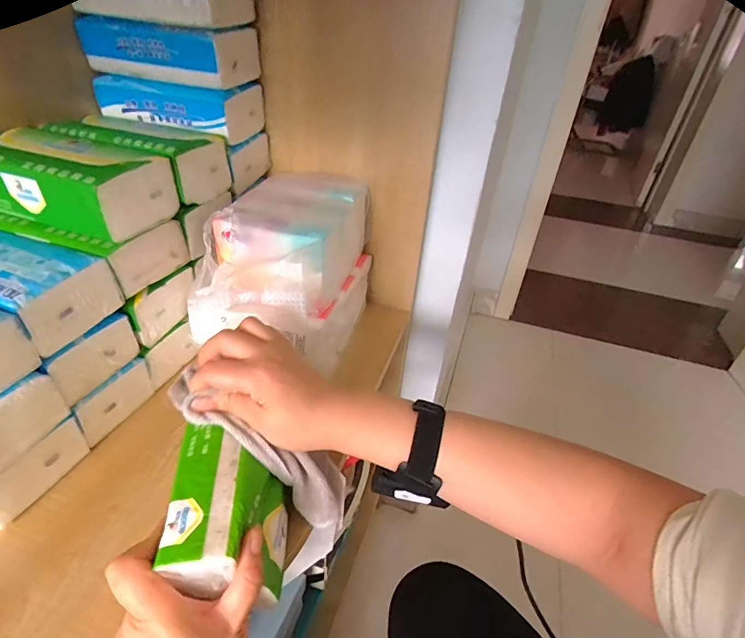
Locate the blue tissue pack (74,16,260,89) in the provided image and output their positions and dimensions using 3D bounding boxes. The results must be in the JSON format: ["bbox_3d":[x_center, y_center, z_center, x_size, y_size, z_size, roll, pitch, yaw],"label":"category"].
[{"bbox_3d":[-0.226,-0.307,0.483,0.165,0.053,0.092,16,36,14],"label":"blue tissue pack"}]

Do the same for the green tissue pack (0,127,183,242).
[{"bbox_3d":[-0.288,-0.131,0.399,0.165,0.059,0.088,14,36,12],"label":"green tissue pack"}]

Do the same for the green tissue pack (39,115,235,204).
[{"bbox_3d":[-0.256,-0.175,0.461,0.164,0.060,0.100,11,35,8],"label":"green tissue pack"}]

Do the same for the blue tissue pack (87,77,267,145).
[{"bbox_3d":[-0.232,-0.263,0.516,0.173,0.051,0.084,13,35,10],"label":"blue tissue pack"}]

